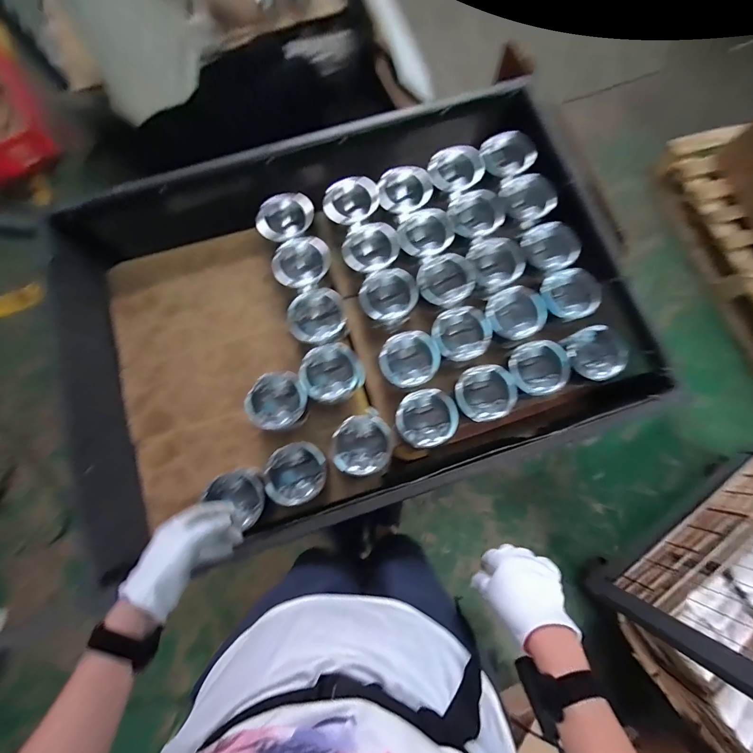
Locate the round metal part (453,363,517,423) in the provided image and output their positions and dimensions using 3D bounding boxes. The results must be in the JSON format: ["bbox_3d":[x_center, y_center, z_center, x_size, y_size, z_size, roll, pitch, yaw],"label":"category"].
[{"bbox_3d":[0.218,0.040,0.746,0.116,0.079,0.111,-6,78,-1],"label":"round metal part"}]

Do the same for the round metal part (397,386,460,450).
[{"bbox_3d":[0.098,0.088,0.730,0.116,0.066,0.116,27,79,6],"label":"round metal part"}]

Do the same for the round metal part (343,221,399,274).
[{"bbox_3d":[-0.013,-0.290,0.801,0.127,0.072,0.117,0,78,0],"label":"round metal part"}]

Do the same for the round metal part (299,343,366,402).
[{"bbox_3d":[-0.094,-0.004,0.761,0.120,0.100,0.110,0,78,0],"label":"round metal part"}]

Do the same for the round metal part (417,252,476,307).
[{"bbox_3d":[0.153,-0.211,0.786,0.116,0.058,0.124,0,78,0],"label":"round metal part"}]

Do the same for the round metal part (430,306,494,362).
[{"bbox_3d":[0.182,-0.088,0.768,0.119,0.060,0.116,0,78,0],"label":"round metal part"}]

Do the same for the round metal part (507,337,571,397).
[{"bbox_3d":[0.333,-0.016,0.748,0.114,0.063,0.110,0,78,0],"label":"round metal part"}]

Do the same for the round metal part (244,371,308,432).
[{"bbox_3d":[-0.199,0.054,0.740,0.115,0.088,0.109,-19,78,-4],"label":"round metal part"}]

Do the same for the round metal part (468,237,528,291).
[{"bbox_3d":[0.257,-0.245,0.791,0.119,0.050,0.119,0,78,0],"label":"round metal part"}]

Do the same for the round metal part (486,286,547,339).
[{"bbox_3d":[0.299,-0.135,0.767,0.117,0.046,0.116,0,78,0],"label":"round metal part"}]

